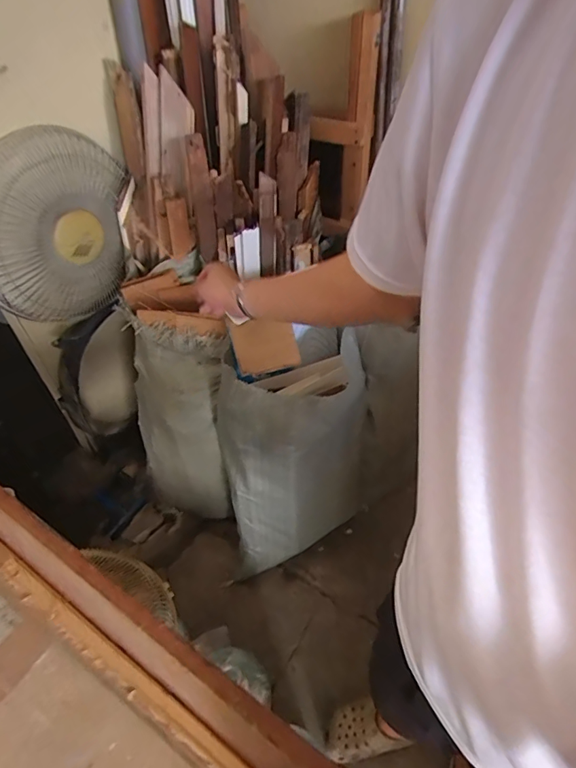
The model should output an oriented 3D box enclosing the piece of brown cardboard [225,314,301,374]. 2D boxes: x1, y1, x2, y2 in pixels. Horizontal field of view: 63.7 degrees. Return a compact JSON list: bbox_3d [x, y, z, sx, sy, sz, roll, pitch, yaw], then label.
[{"bbox_3d":[-0.047,-0.082,0.958,0.129,0.107,0.010,-13,7,-15],"label":"piece of brown cardboard"}]

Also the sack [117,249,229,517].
[{"bbox_3d":[-0.278,0.063,1.230,0.247,0.640,0.334,-14,48,-11],"label":"sack"}]

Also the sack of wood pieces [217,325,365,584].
[{"bbox_3d":[0.017,0.175,1.132,0.358,0.626,0.228,-22,50,-18],"label":"sack of wood pieces"}]

